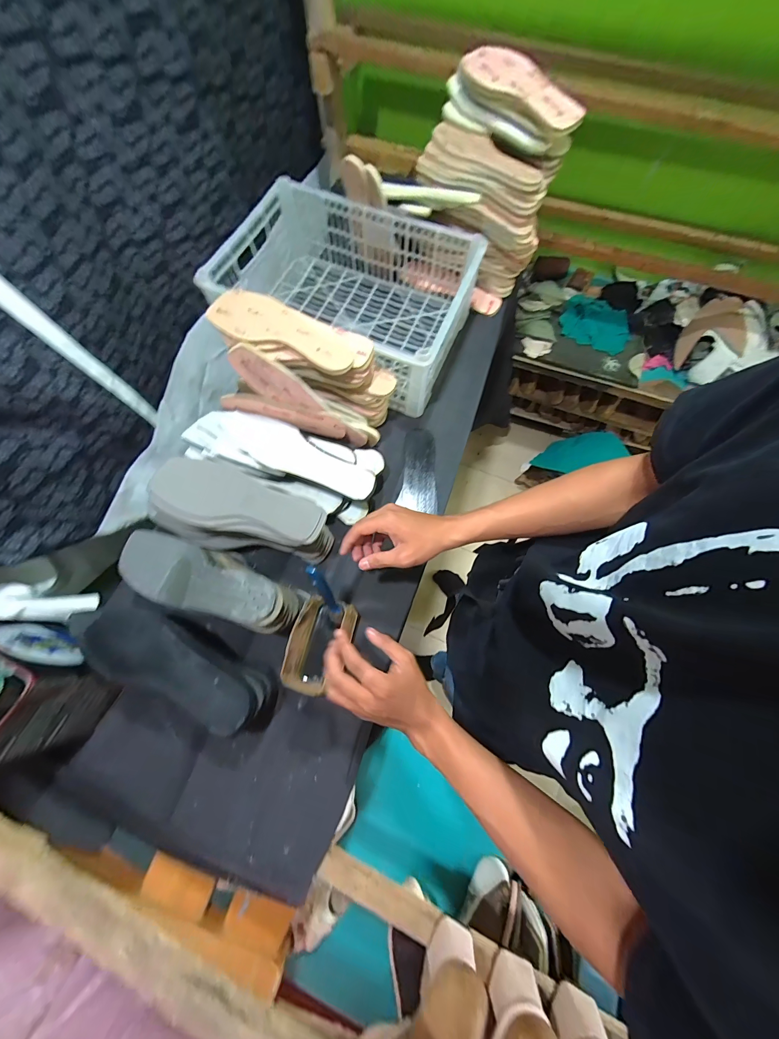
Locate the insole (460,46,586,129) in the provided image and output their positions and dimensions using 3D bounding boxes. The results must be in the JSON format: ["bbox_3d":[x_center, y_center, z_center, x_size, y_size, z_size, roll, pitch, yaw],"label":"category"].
[{"bbox_3d":[0.239,-0.749,0.563,0.080,0.028,0.239,-43,77,-13],"label":"insole"}]

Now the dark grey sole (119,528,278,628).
[{"bbox_3d":[-0.264,0.088,0.455,0.232,0.045,0.086,22,73,7],"label":"dark grey sole"}]

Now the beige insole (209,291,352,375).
[{"bbox_3d":[-0.164,-0.293,0.505,0.232,0.012,0.082,18,82,3],"label":"beige insole"}]

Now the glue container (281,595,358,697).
[{"bbox_3d":[-0.105,0.185,0.497,0.080,0.070,0.126,19,72,6],"label":"glue container"}]

